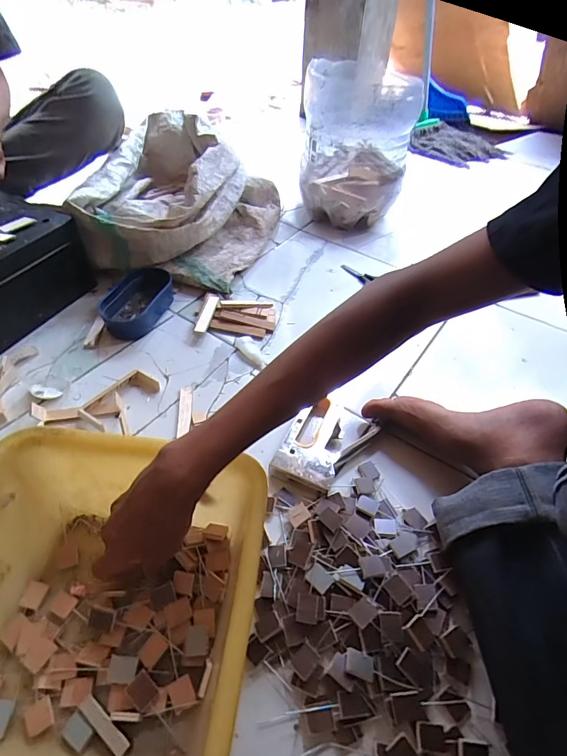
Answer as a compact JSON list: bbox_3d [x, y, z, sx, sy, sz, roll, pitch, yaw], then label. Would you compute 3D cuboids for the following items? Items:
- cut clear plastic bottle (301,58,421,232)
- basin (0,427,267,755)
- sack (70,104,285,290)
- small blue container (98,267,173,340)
[{"bbox_3d":[0.158,-0.512,0.894,0.224,0.272,0.197,9,49,5],"label":"cut clear plastic bottle"},{"bbox_3d":[-0.163,0.197,0.352,0.269,0.120,0.261,7,49,3],"label":"basin"},{"bbox_3d":[-0.194,-0.385,0.847,0.341,0.175,0.432,6,49,2],"label":"sack"},{"bbox_3d":[-0.250,-0.134,0.705,0.088,0.050,0.146,13,49,8],"label":"small blue container"}]

